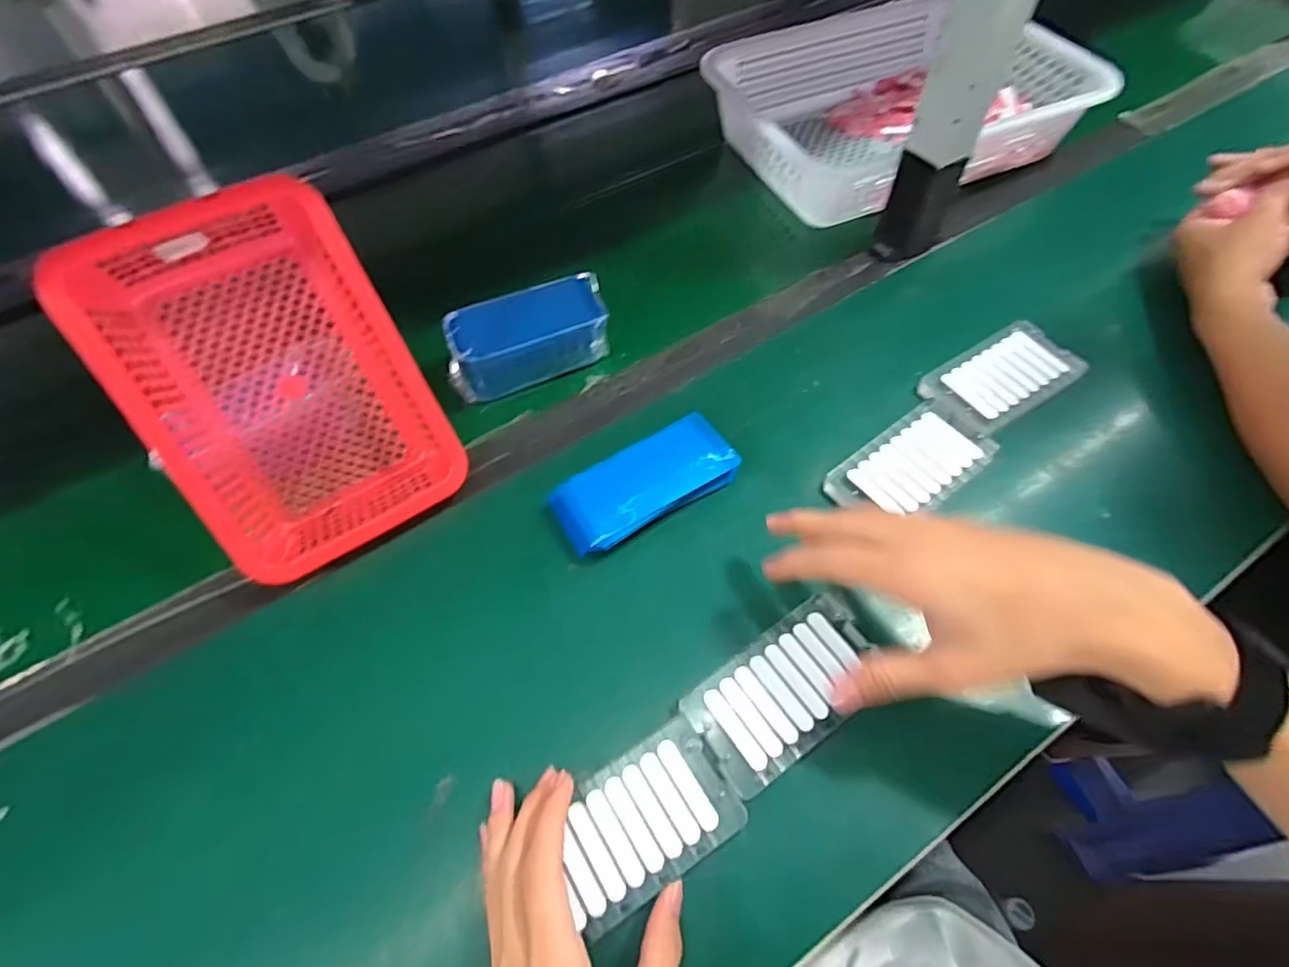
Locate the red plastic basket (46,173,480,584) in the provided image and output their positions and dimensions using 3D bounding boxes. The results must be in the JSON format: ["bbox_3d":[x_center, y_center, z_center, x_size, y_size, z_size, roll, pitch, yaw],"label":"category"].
[{"bbox_3d":[-0.242,-0.064,0.417,0.154,0.227,0.067,-31,19,-20],"label":"red plastic basket"}]

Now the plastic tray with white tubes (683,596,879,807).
[{"bbox_3d":[0.087,0.121,0.369,0.121,0.009,0.064,-32,62,-17],"label":"plastic tray with white tubes"}]

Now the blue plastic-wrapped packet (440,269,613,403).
[{"bbox_3d":[-0.097,-0.122,0.514,0.134,0.052,0.068,-20,59,-10],"label":"blue plastic-wrapped packet"}]

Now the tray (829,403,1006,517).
[{"bbox_3d":[0.201,-0.012,0.463,0.122,0.015,0.065,-33,63,-18],"label":"tray"}]

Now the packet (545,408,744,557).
[{"bbox_3d":[0.001,0.001,0.450,0.134,0.033,0.060,-29,61,-15],"label":"packet"}]

